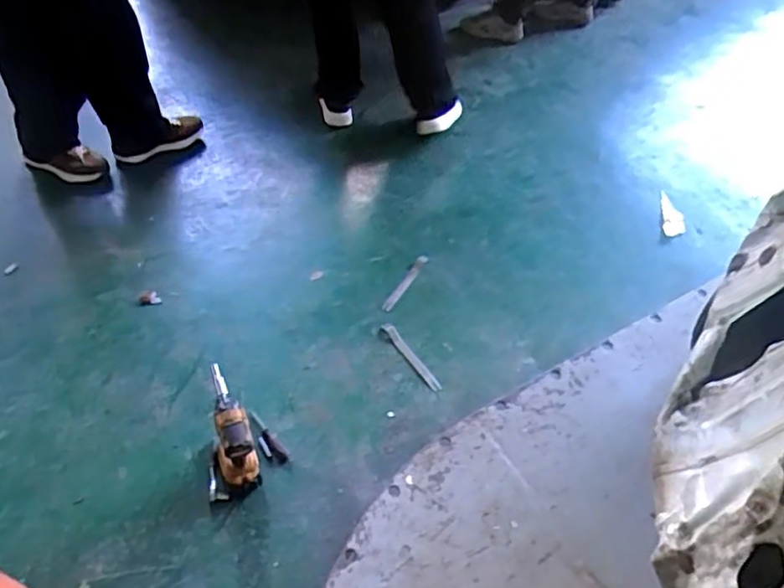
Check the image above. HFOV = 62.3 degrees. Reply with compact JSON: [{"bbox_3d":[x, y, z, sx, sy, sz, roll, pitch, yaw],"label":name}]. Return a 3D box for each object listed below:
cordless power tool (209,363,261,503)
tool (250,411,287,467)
[{"bbox_3d":[-0.356,0.292,1.366,0.110,0.254,0.199,-15,55,-19],"label":"cordless power tool"},{"bbox_3d":[-0.295,0.335,1.501,0.038,0.030,0.154,-29,59,-26],"label":"tool"}]

